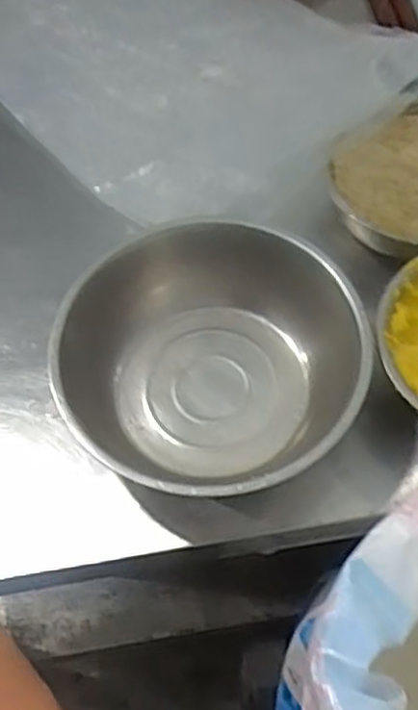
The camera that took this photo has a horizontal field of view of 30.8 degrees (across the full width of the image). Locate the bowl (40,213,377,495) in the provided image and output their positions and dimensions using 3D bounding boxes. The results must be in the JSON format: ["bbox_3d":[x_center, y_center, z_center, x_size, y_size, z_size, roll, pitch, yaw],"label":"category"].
[{"bbox_3d":[0.001,0.015,0.671,0.248,0.120,0.249,-1,58,2],"label":"bowl"}]

